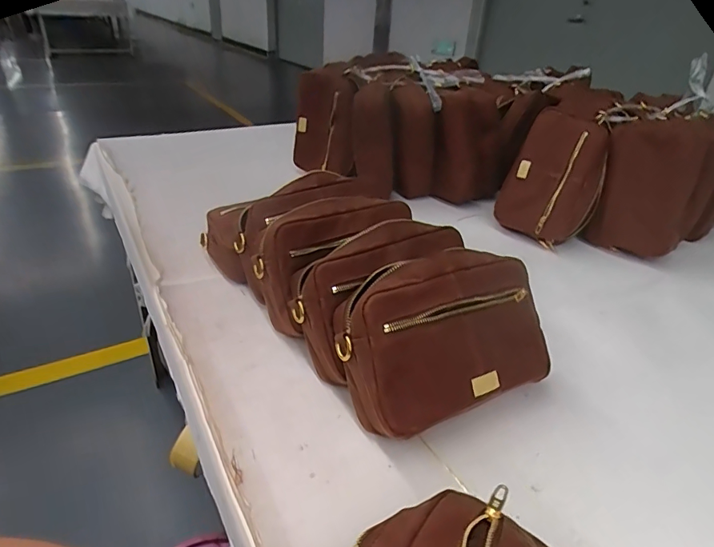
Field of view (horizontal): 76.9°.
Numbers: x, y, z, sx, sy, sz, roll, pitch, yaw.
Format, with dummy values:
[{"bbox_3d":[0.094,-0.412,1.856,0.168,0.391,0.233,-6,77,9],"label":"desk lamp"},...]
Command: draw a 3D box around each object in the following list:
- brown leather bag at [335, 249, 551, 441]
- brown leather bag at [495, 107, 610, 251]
[{"bbox_3d":[0.076,0.052,0.401,0.193,0.144,0.061,-11,-9,-22],"label":"brown leather bag"},{"bbox_3d":[0.327,-0.164,0.741,0.141,0.219,0.065,25,10,30],"label":"brown leather bag"}]

